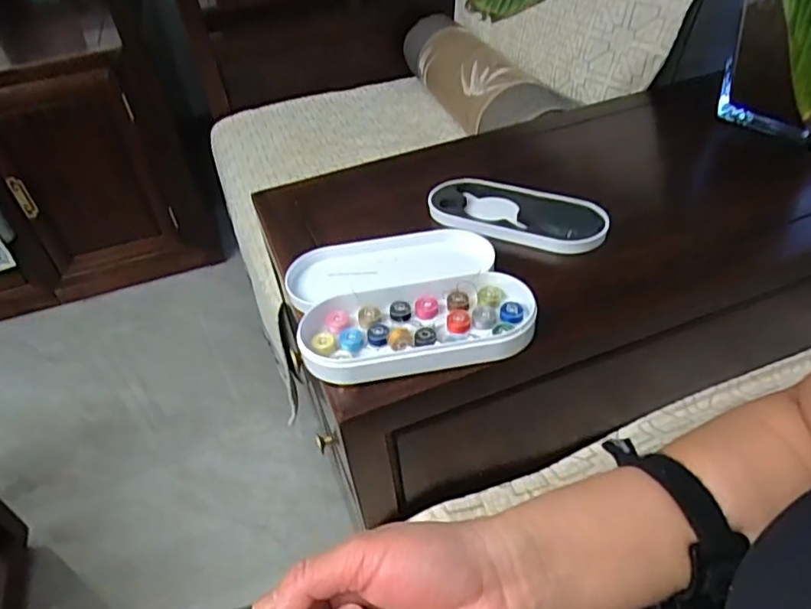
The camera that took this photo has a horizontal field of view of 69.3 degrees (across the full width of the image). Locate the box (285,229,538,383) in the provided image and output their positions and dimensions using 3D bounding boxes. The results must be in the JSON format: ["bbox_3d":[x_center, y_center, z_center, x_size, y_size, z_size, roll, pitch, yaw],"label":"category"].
[{"bbox_3d":[0.001,-0.002,0.517,0.192,0.034,0.170,-15,42,-6],"label":"box"}]

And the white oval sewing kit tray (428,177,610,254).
[{"bbox_3d":[0.113,-0.094,0.606,0.181,0.020,0.086,11,46,22],"label":"white oval sewing kit tray"}]

